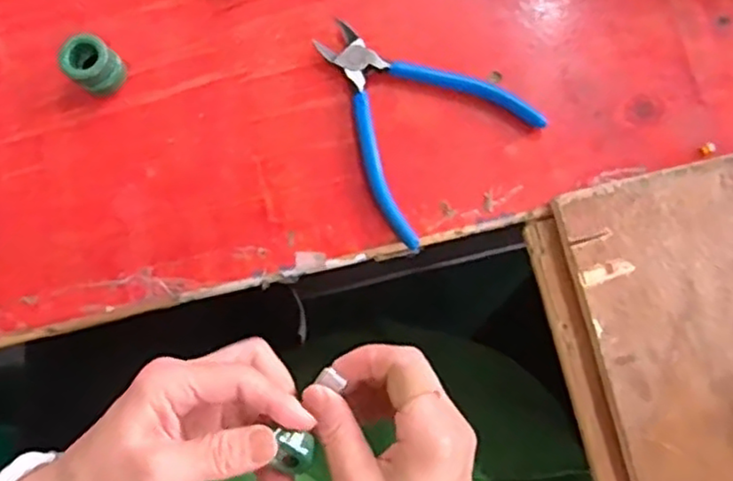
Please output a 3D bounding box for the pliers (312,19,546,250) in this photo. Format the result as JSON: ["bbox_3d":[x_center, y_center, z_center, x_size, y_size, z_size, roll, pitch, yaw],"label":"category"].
[{"bbox_3d":[0.025,-0.086,0.427,0.116,0.012,0.136,-41,80,-7],"label":"pliers"}]

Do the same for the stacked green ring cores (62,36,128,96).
[{"bbox_3d":[-0.175,-0.112,0.432,0.027,0.031,0.029,0,78,2],"label":"stacked green ring cores"}]

